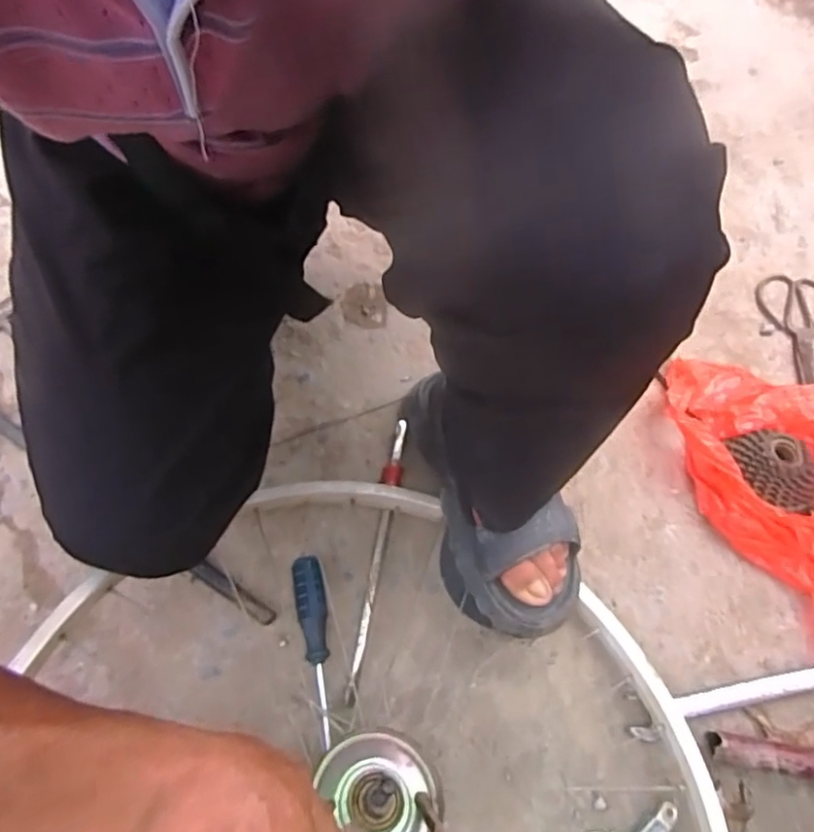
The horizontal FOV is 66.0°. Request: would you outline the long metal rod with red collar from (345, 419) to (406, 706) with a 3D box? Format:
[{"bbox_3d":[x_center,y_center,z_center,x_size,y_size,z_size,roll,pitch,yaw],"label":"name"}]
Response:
[{"bbox_3d":[-0.028,0.131,0.615,0.017,0.019,0.275,9,61,1],"label":"long metal rod with red collar"}]

